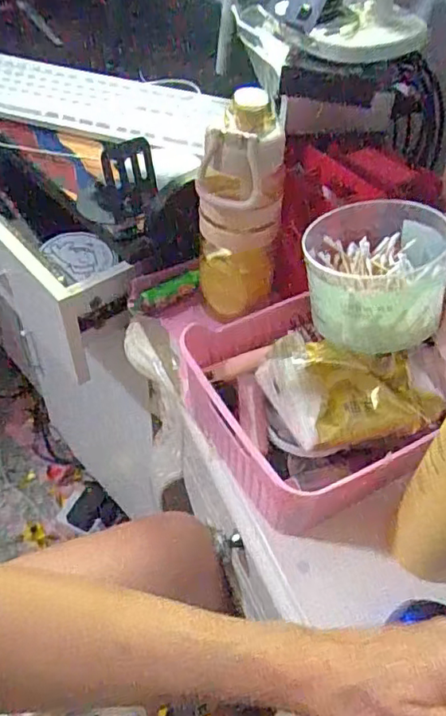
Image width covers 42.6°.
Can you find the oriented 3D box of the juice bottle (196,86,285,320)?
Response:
[{"bbox_3d":[0.015,-0.134,0.534,0.075,0.192,0.063,11,48,6],"label":"juice bottle"}]

